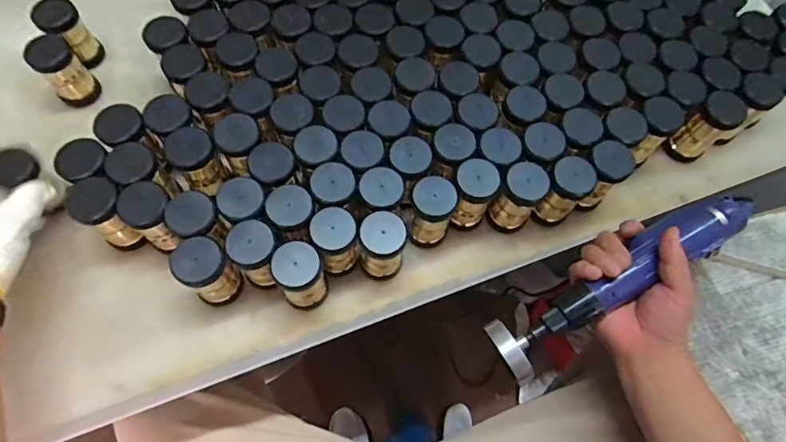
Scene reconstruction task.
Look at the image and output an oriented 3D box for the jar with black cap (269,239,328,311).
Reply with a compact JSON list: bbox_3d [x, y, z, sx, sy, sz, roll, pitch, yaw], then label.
[{"bbox_3d":[-0.087,0.055,0.452,0.042,0.081,0.042,1,66,-2],"label":"jar with black cap"}]

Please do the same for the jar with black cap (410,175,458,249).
[{"bbox_3d":[0.039,-0.005,0.485,0.042,0.090,0.042,1,66,-2],"label":"jar with black cap"}]

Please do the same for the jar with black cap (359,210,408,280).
[{"bbox_3d":[-0.010,0.029,0.467,0.042,0.093,0.041,1,66,-2],"label":"jar with black cap"}]

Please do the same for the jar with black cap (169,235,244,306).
[{"bbox_3d":[-0.175,0.050,0.451,0.044,0.085,0.042,1,66,-2],"label":"jar with black cap"}]

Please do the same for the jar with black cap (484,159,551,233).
[{"bbox_3d":[0.131,-0.023,0.497,0.041,0.082,0.043,1,66,-2],"label":"jar with black cap"}]

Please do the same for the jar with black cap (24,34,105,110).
[{"bbox_3d":[-0.375,-0.170,0.539,0.045,0.072,0.037,-38,73,-17],"label":"jar with black cap"}]

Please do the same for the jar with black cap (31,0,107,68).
[{"bbox_3d":[-0.382,-0.220,0.559,0.046,0.074,0.041,-36,72,-17],"label":"jar with black cap"}]

